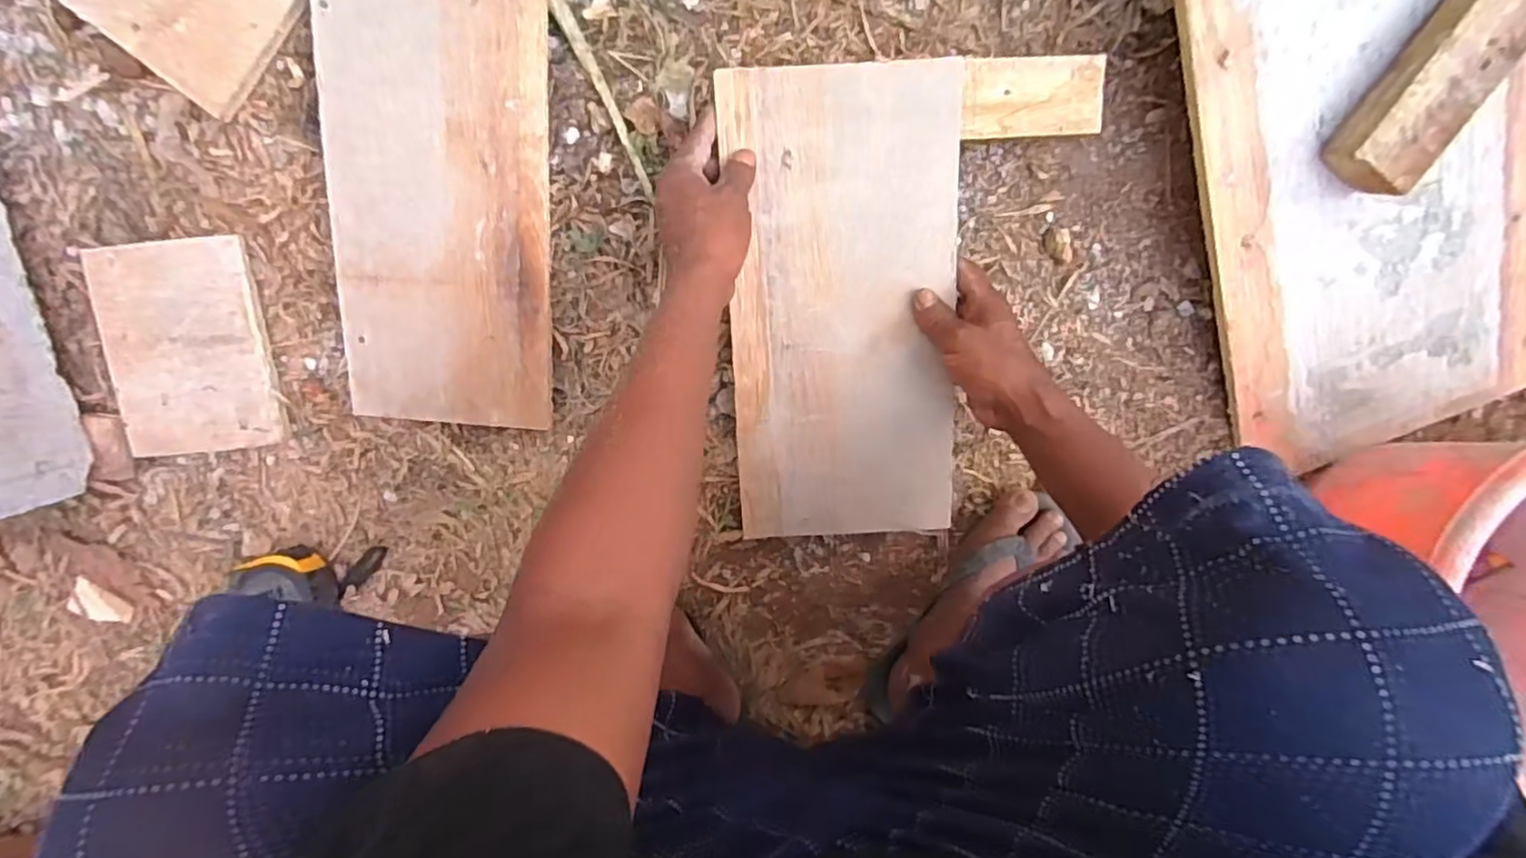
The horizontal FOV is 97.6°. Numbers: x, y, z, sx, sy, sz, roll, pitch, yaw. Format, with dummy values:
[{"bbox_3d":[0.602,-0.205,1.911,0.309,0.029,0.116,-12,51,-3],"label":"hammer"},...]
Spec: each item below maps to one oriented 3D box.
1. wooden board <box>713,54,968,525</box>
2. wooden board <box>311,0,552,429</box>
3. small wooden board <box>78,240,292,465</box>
[{"bbox_3d":[0.066,-0.085,0.545,0.180,0.020,0.375,-2,108,-2],"label":"wooden board"},{"bbox_3d":[-0.260,-0.198,0.535,0.178,0.012,0.390,4,104,4],"label":"wooden board"},{"bbox_3d":[-0.500,-0.069,0.580,0.135,0.019,0.178,-5,100,-2],"label":"small wooden board"}]

